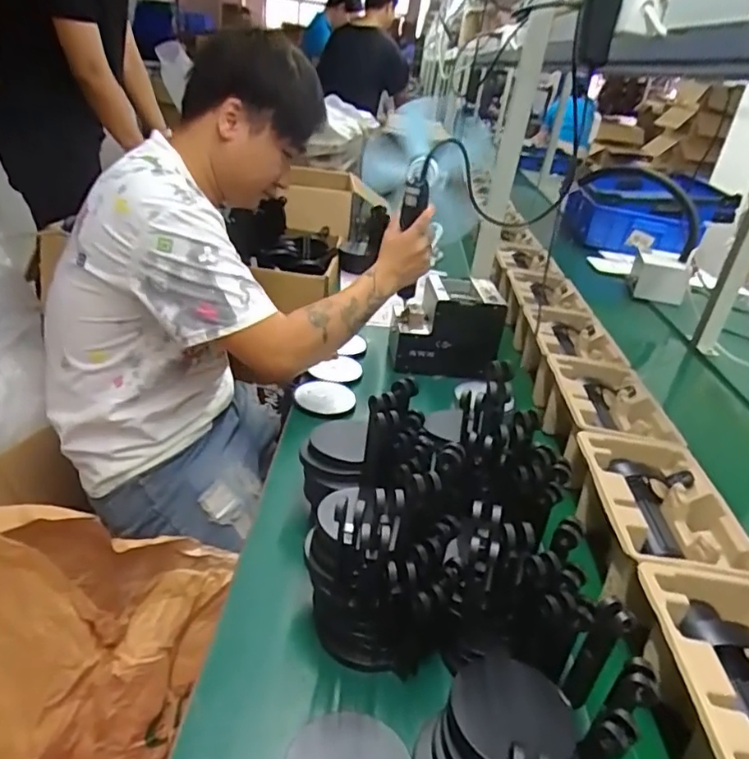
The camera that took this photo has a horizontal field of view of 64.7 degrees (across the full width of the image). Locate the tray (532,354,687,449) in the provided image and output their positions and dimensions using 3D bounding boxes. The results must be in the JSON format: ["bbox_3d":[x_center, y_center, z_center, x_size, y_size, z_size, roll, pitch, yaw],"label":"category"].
[{"bbox_3d":[0.341,0.055,0.901,0.150,0.097,0.251,6,30,-1],"label":"tray"}]

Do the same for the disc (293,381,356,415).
[{"bbox_3d":[-0.078,0.027,0.950,0.093,0.009,0.093,5,30,-3],"label":"disc"}]

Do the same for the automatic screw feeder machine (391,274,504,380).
[{"bbox_3d":[0.130,-0.104,1.091,0.180,0.155,0.139,4,30,-5],"label":"automatic screw feeder machine"}]

